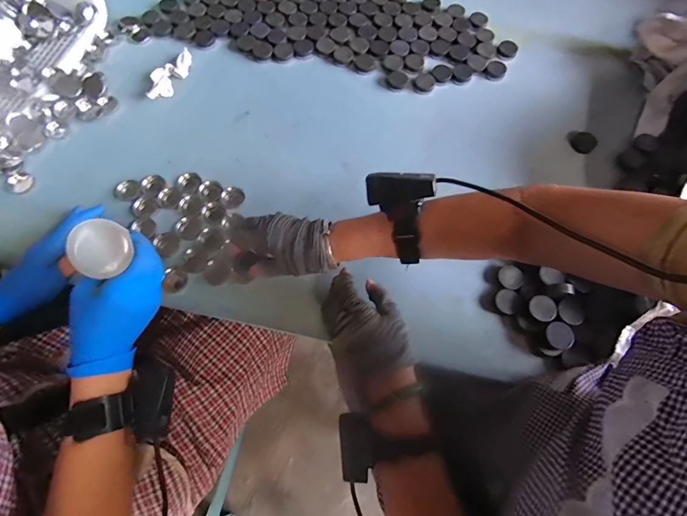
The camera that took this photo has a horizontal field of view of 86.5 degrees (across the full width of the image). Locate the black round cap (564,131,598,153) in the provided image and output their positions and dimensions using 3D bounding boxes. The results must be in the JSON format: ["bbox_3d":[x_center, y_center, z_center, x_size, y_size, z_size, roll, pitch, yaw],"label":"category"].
[{"bbox_3d":[0.372,-0.183,0.571,0.041,0.011,0.041,0,69,0],"label":"black round cap"}]

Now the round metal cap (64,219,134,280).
[{"bbox_3d":[-0.232,-0.009,0.349,0.049,0.011,0.049,6,79,-30],"label":"round metal cap"}]

